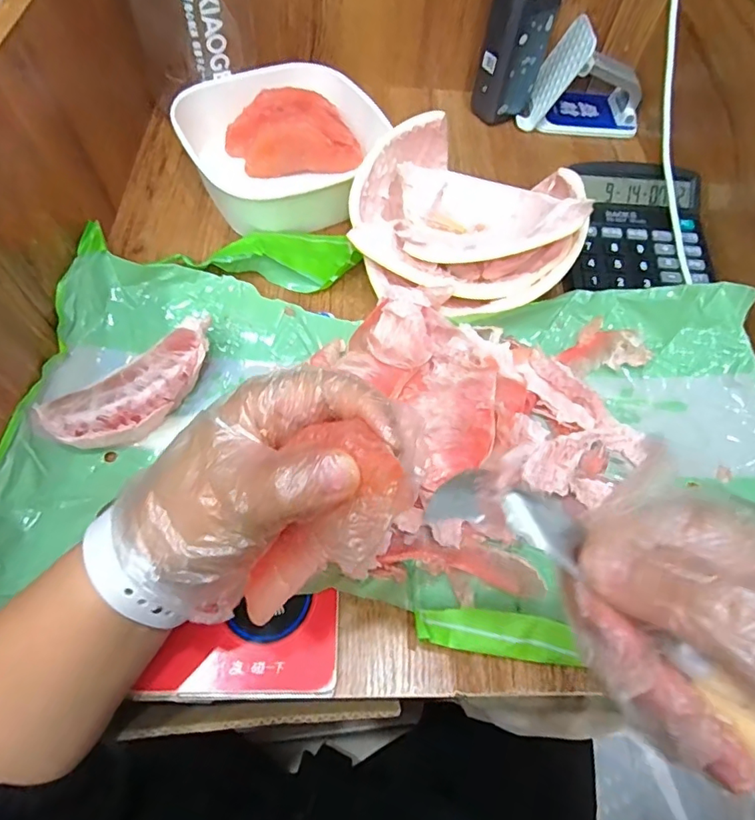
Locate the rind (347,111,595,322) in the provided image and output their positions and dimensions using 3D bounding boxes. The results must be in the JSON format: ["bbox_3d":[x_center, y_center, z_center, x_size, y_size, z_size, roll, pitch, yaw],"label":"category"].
[{"bbox_3d":[0.061,-0.138,0.378,0.168,0.063,0.136,24,61,9],"label":"rind"}]

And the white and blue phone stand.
[{"bbox_3d":[0.210,-0.332,0.513,0.119,0.079,0.075,7,60,0],"label":"white and blue phone stand"}]

